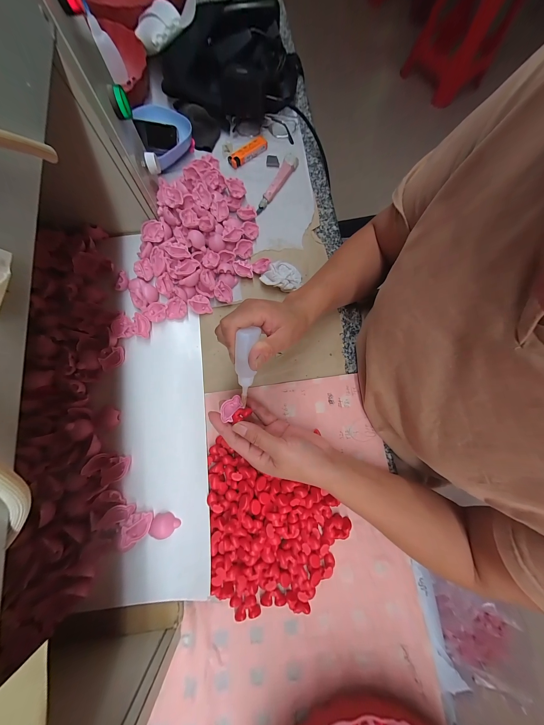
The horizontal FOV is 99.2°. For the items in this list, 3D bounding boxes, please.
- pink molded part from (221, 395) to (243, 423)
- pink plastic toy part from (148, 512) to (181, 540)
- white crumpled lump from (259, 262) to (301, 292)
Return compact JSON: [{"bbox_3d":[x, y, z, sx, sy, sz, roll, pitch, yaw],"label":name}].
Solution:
[{"bbox_3d":[-0.051,0.056,0.287,0.021,0.004,0.036,28,50,9],"label":"pink molded part"},{"bbox_3d":[-0.133,0.205,0.290,0.033,0.010,0.026,10,78,1],"label":"pink plastic toy part"},{"bbox_3d":[0.018,-0.142,0.379,0.061,0.017,0.047,19,78,3],"label":"white crumpled lump"}]

